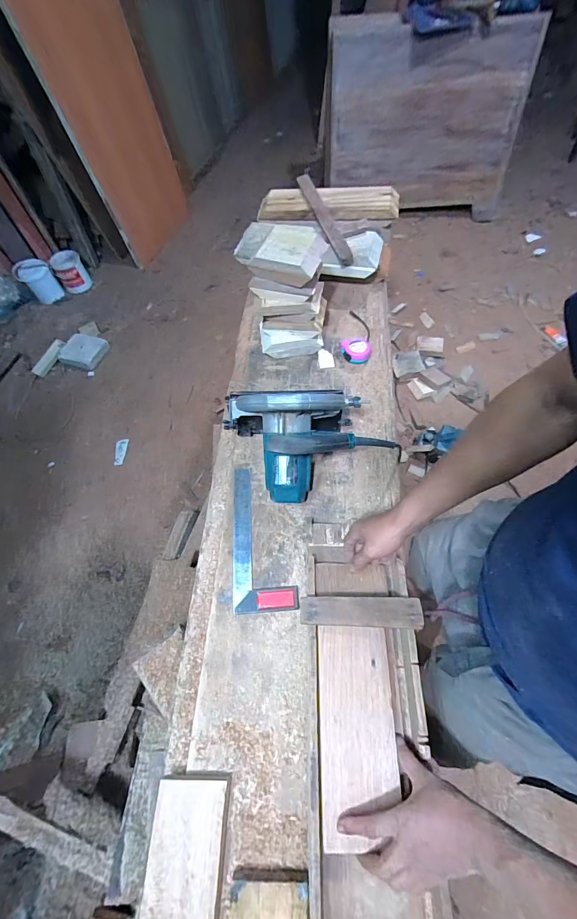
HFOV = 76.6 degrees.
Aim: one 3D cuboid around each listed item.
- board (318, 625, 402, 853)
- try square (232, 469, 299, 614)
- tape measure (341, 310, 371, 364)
[{"bbox_3d":[0.097,0.383,0.524,0.110,0.024,0.256,2,66,6],"label":"board"},{"bbox_3d":[-0.054,0.152,0.747,0.119,0.017,0.293,-6,60,1],"label":"try square"},{"bbox_3d":[0.175,-0.323,0.943,0.071,0.034,0.177,3,61,6],"label":"tape measure"}]

